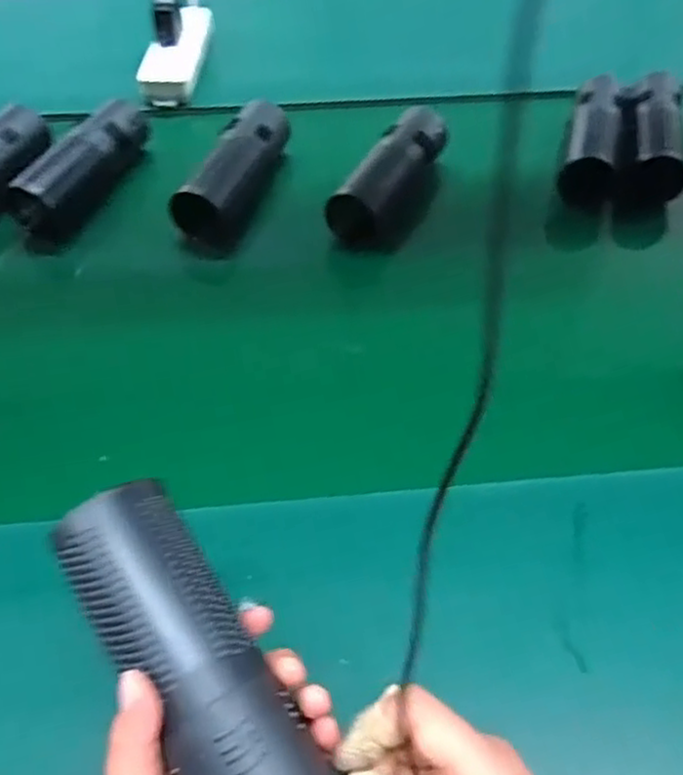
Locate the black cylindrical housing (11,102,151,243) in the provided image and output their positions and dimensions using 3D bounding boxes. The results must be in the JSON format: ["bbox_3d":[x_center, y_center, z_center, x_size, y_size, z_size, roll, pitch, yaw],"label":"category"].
[{"bbox_3d":[-0.255,-0.220,0.690,0.057,0.060,0.177,18,54,12],"label":"black cylindrical housing"}]

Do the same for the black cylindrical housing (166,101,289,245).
[{"bbox_3d":[-0.102,-0.213,0.685,0.055,0.052,0.169,16,54,10],"label":"black cylindrical housing"}]

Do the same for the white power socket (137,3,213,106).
[{"bbox_3d":[-0.195,-0.404,0.842,0.056,0.027,0.199,3,53,1],"label":"white power socket"}]

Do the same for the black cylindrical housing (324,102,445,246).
[{"bbox_3d":[0.050,-0.208,0.675,0.050,0.043,0.174,26,56,17],"label":"black cylindrical housing"}]

